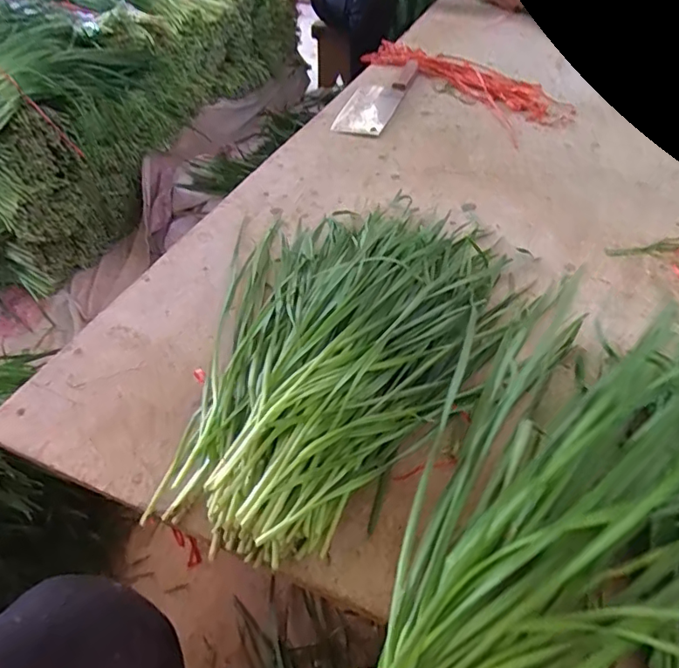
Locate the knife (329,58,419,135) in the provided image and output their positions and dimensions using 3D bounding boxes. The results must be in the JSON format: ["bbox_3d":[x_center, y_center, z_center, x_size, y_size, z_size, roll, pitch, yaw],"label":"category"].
[{"bbox_3d":[0.069,-0.421,0.943,0.078,0.012,0.288,13,49,13],"label":"knife"}]

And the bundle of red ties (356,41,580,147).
[{"bbox_3d":[0.231,-0.461,0.979,0.176,0.015,0.409,-26,52,-22],"label":"bundle of red ties"}]

